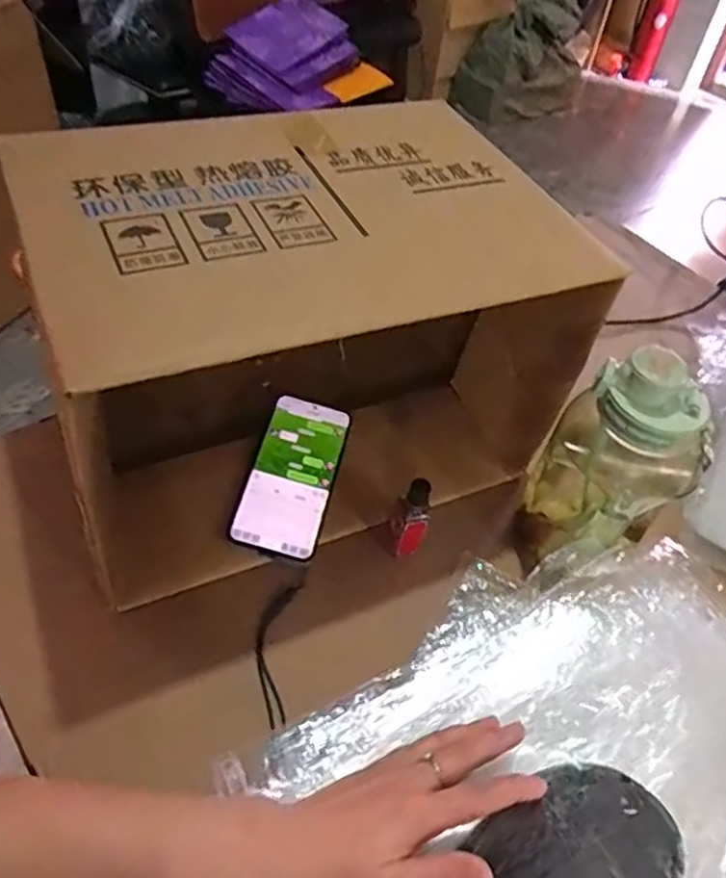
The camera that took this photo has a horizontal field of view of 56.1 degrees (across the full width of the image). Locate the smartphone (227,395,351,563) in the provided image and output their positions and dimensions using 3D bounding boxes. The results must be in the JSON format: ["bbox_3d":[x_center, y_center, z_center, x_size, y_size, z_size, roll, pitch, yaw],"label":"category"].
[{"bbox_3d":[-0.062,0.029,0.603,0.072,0.011,0.153,15,56,1],"label":"smartphone"}]

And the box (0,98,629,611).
[{"bbox_3d":[-0.053,-0.091,0.577,0.389,0.248,0.282,-20,53,-23],"label":"box"}]

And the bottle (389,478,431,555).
[{"bbox_3d":[0.042,0.063,0.564,0.024,0.081,0.036,3,48,-4],"label":"bottle"}]

